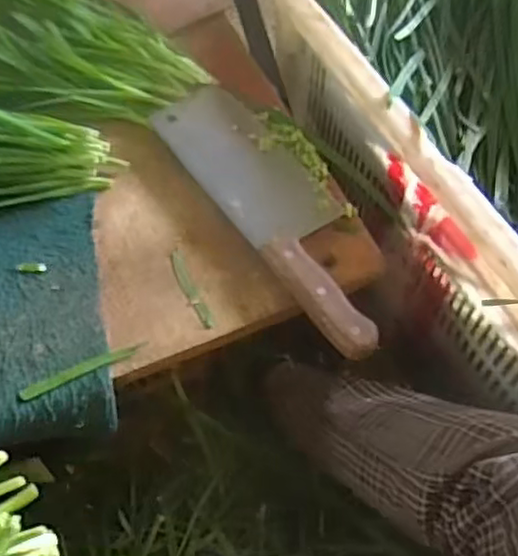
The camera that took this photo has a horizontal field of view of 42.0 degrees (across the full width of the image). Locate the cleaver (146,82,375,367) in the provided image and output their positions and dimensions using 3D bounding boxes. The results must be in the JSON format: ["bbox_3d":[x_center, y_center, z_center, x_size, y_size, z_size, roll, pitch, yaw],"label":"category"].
[{"bbox_3d":[0.015,-0.066,0.576,0.079,0.018,0.296,-30,61,-18],"label":"cleaver"}]

